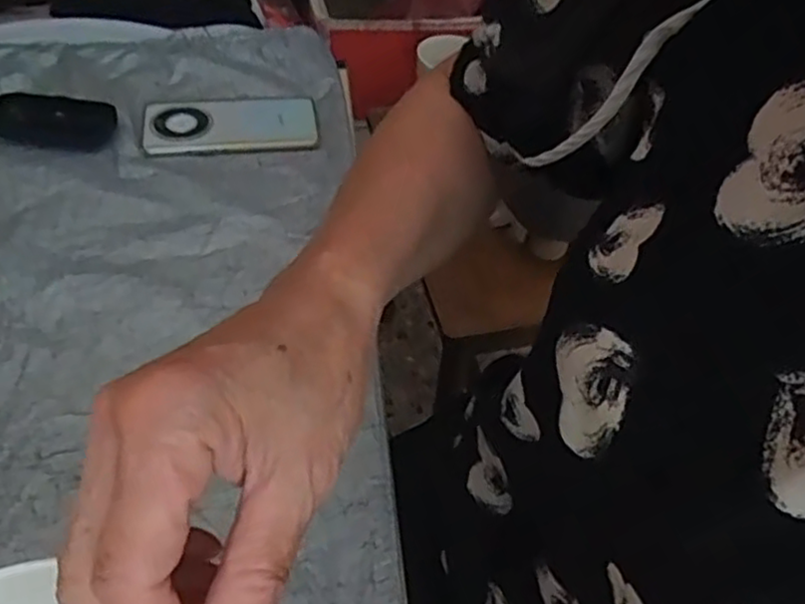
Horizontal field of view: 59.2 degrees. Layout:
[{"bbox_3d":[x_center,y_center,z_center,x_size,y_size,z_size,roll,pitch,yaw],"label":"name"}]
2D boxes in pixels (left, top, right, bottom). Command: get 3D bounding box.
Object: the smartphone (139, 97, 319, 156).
[{"bbox_3d":[-0.163,-0.172,0.677,0.161,0.009,0.080,-8,51,-13],"label":"smartphone"}]

